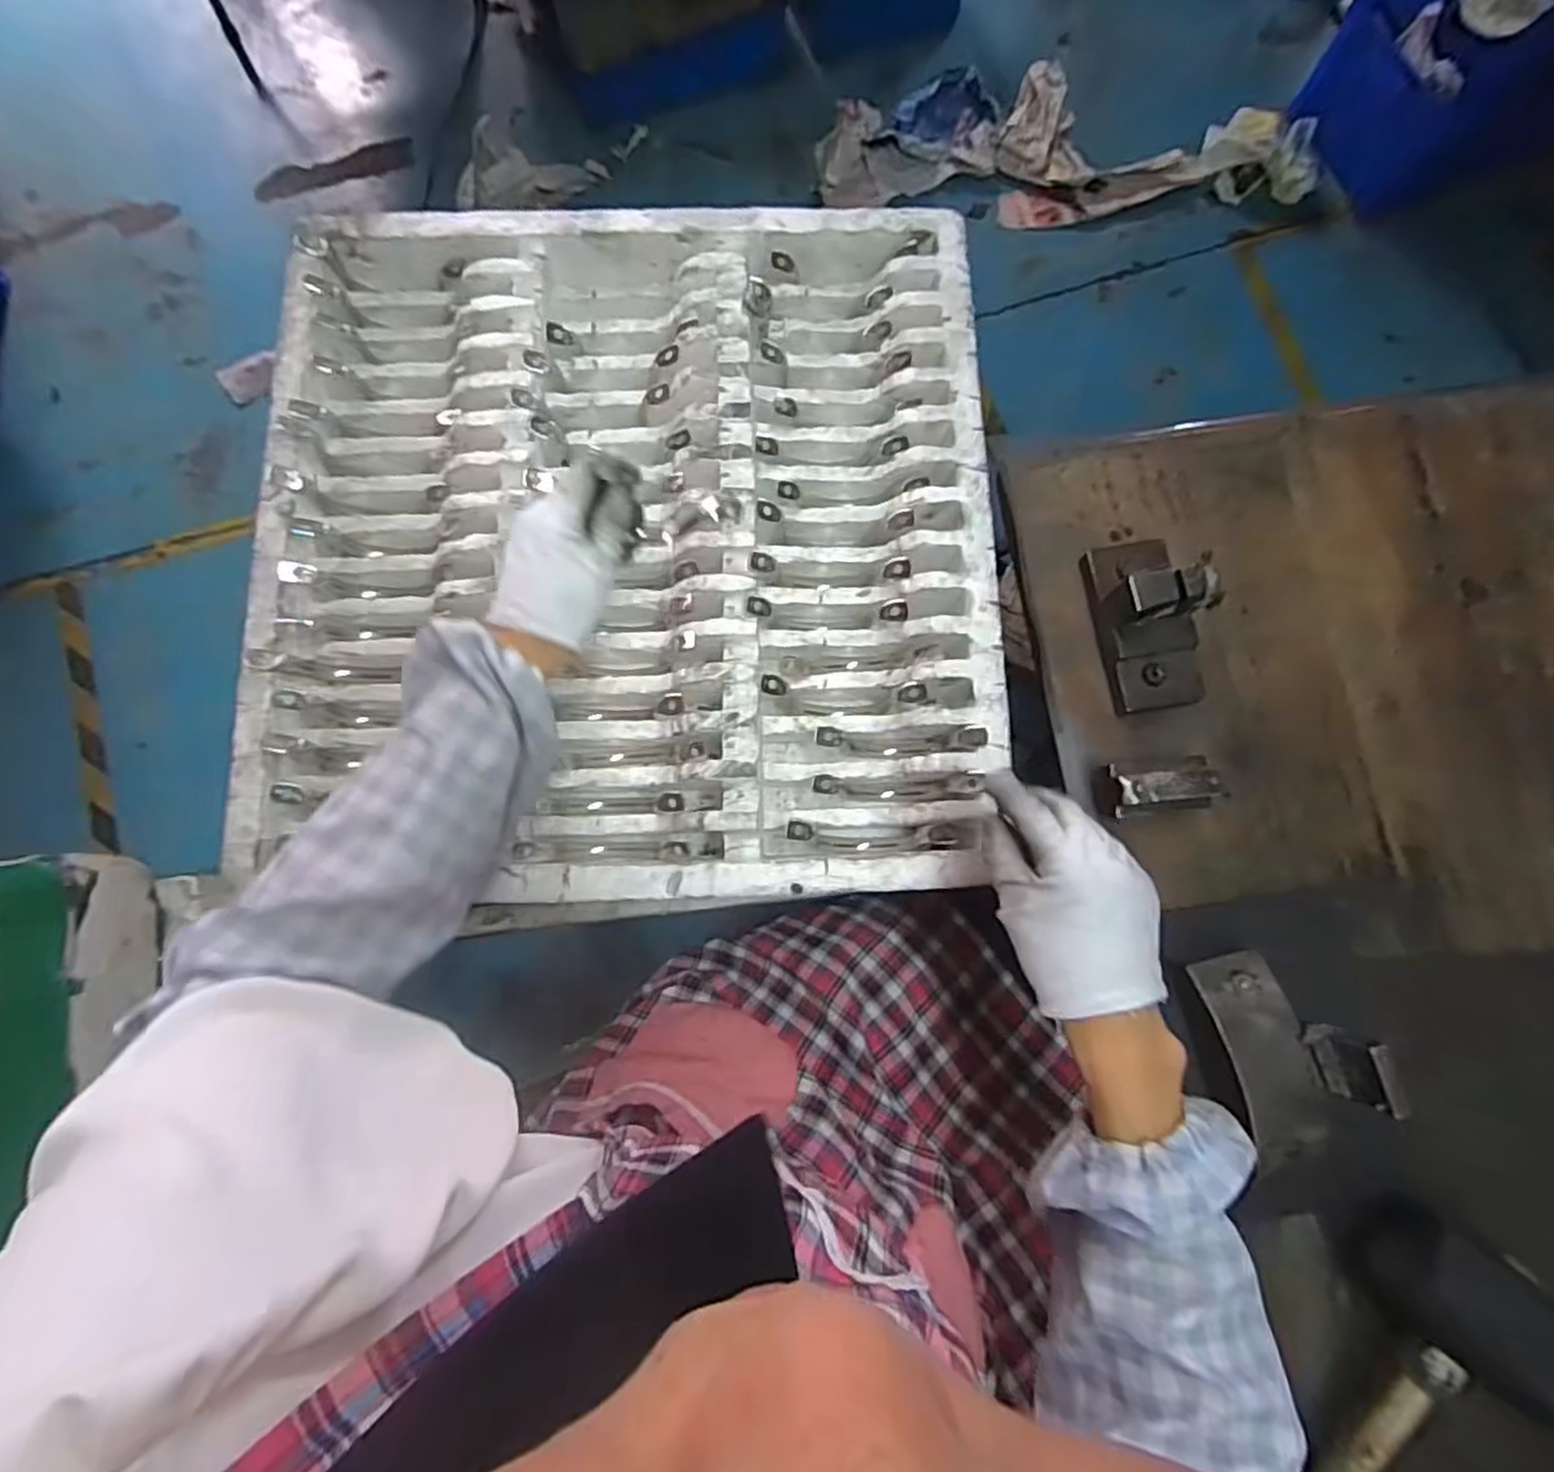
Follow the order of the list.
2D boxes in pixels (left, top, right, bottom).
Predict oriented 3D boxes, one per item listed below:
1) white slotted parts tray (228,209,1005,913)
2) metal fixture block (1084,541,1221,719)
[{"bbox_3d":[-0.109,-0.146,0.565,0.530,0.067,0.535,-1,80,-1],"label":"white slotted parts tray"},{"bbox_3d":[0.284,-0.088,0.547,0.062,0.074,0.130,-10,80,-3],"label":"metal fixture block"}]

